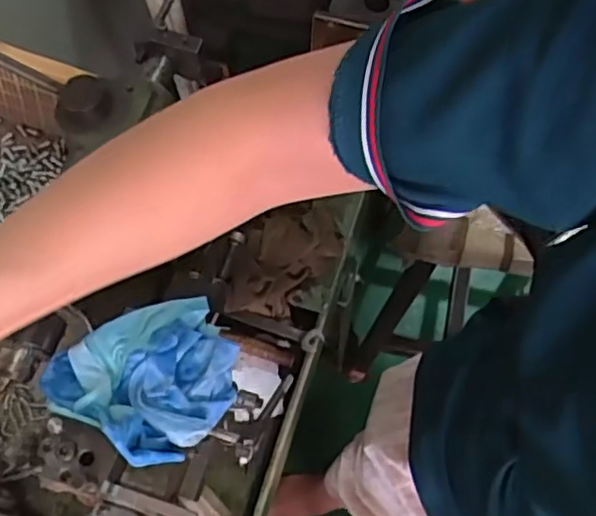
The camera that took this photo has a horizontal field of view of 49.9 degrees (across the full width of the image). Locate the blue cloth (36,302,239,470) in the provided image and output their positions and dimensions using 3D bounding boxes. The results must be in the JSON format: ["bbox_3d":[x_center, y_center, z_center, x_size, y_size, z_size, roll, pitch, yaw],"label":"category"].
[{"bbox_3d":[-0.103,0.081,0.439,0.118,0.035,0.106,-37,71,-14],"label":"blue cloth"}]

